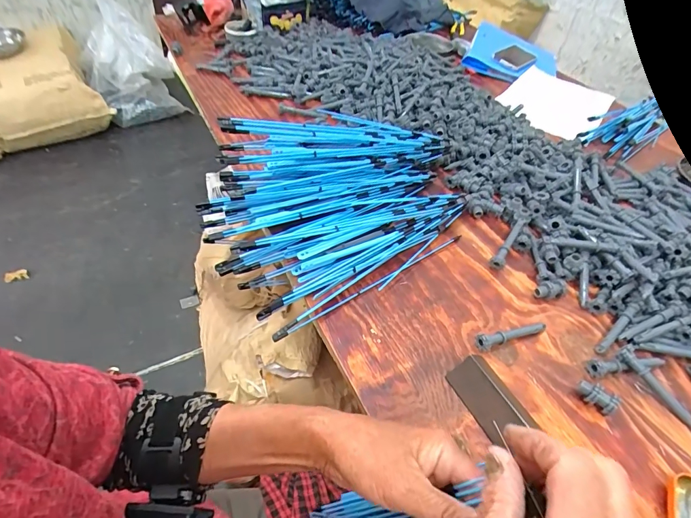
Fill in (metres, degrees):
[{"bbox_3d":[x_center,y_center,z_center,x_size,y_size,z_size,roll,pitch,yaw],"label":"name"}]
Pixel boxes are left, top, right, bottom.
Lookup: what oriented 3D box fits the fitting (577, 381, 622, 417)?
[{"bbox_3d":[0.264,0.144,0.417,0.017,0.020,0.038,-30,57,-30],"label":"fitting"}]

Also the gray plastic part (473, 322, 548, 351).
[{"bbox_3d":[0.196,0.086,0.470,0.093,0.020,0.019,-12,50,-18],"label":"gray plastic part"}]

